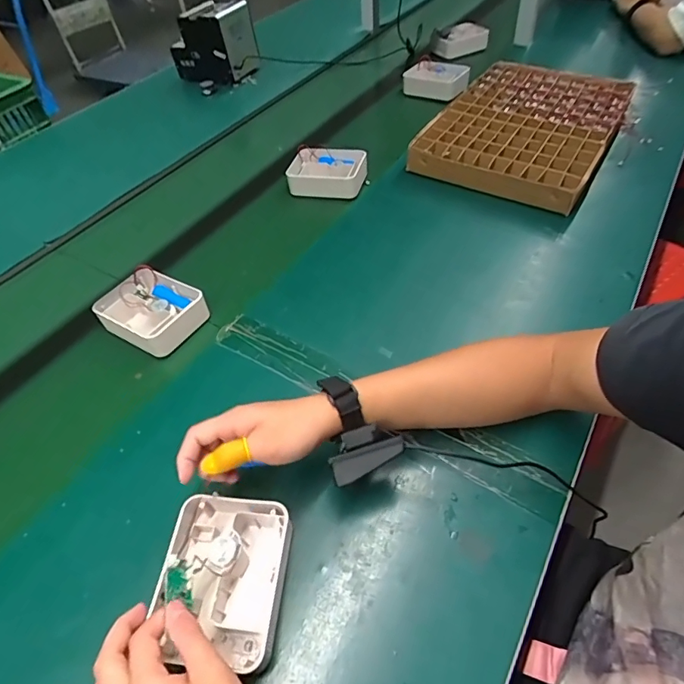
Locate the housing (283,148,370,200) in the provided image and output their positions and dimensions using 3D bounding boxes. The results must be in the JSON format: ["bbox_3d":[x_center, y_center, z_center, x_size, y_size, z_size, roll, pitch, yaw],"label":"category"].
[{"bbox_3d":[-0.028,-0.305,0.837,0.138,0.039,0.107,9,50,12],"label":"housing"}]

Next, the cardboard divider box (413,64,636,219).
[{"bbox_3d":[0.349,-0.409,0.884,0.299,0.057,0.424,24,55,23],"label":"cardboard divider box"}]

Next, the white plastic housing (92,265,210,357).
[{"bbox_3d":[-0.261,-0.045,0.642,0.131,0.038,0.103,23,54,22],"label":"white plastic housing"}]

